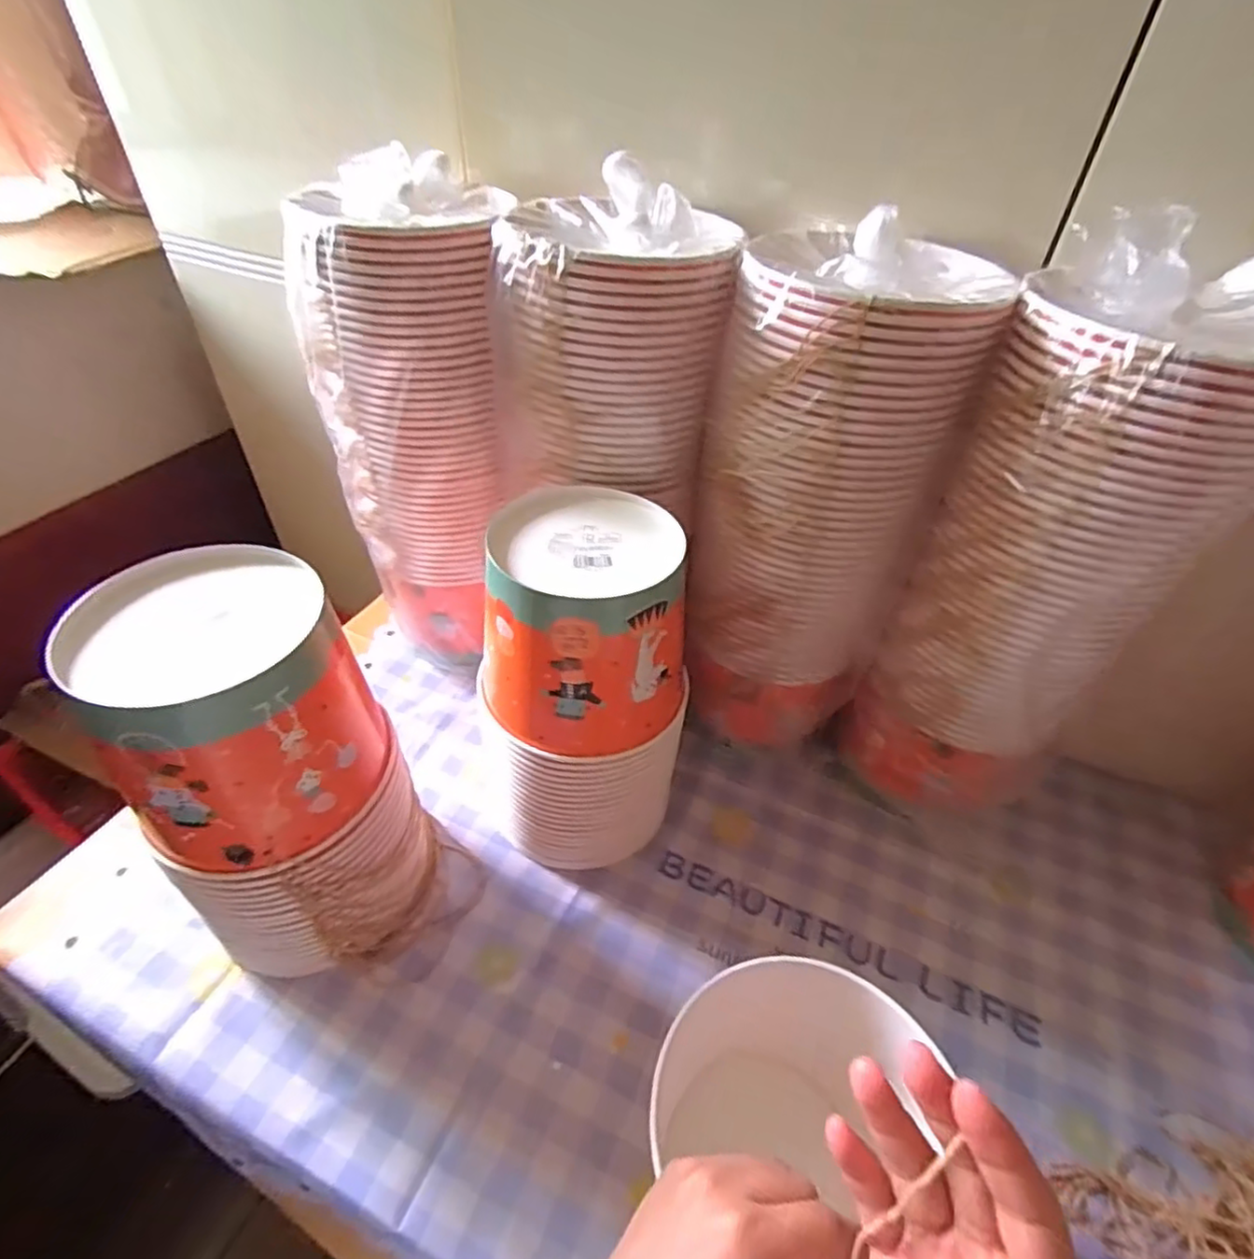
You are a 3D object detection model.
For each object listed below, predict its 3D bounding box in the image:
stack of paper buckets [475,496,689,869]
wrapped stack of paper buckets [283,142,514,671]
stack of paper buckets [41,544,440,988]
[{"bbox_3d":[-0.028,0.053,0.515,0.141,0.279,0.147,1,43,-2],"label":"stack of paper buckets"},{"bbox_3d":[-0.180,-0.160,0.598,0.160,0.416,0.162,-9,44,-13],"label":"wrapped stack of paper buckets"},{"bbox_3d":[-0.226,0.103,0.438,0.141,0.279,0.139,-29,52,-30],"label":"stack of paper buckets"}]

